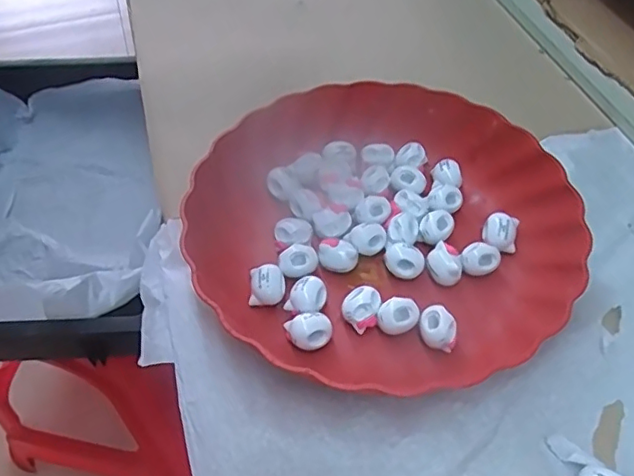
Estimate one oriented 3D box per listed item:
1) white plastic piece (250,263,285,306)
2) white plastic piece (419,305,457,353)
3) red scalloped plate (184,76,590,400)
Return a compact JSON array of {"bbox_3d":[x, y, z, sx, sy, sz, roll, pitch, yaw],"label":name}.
[{"bbox_3d":[-0.031,0.028,0.361,0.022,0.015,0.021,-2,52,-1],"label":"white plastic piece"},{"bbox_3d":[0.072,0.055,0.344,0.022,0.020,0.022,9,53,7],"label":"white plastic piece"},{"bbox_3d":[0.040,-0.016,0.379,0.233,0.041,0.224,0,52,0],"label":"red scalloped plate"}]

